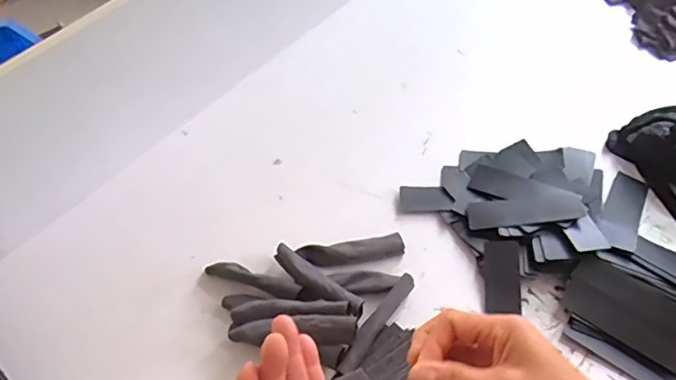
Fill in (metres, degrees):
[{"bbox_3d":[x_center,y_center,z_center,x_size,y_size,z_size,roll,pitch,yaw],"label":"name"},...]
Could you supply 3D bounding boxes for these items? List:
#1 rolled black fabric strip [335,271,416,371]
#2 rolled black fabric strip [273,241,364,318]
[{"bbox_3d":[0.048,0.164,0.665,0.023,0.016,0.146,29,62,23],"label":"rolled black fabric strip"},{"bbox_3d":[-0.029,0.112,0.691,0.148,0.026,0.034,33,63,25],"label":"rolled black fabric strip"}]

